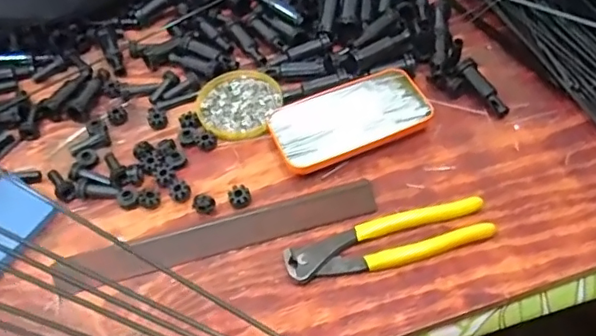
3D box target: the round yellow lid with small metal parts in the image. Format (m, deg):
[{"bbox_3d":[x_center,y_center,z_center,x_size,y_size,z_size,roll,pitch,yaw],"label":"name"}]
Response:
[{"bbox_3d":[-0.059,-0.065,0.559,0.083,0.007,0.085,-3,52,4],"label":"round yellow lid with small metal parts"}]

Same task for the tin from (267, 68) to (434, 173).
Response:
[{"bbox_3d":[0.047,-0.048,0.530,0.142,0.019,0.083,-20,53,-10],"label":"tin"}]

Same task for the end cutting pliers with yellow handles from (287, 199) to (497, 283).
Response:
[{"bbox_3d":[0.072,0.057,0.448,0.165,0.011,0.044,-14,52,-5],"label":"end cutting pliers with yellow handles"}]

